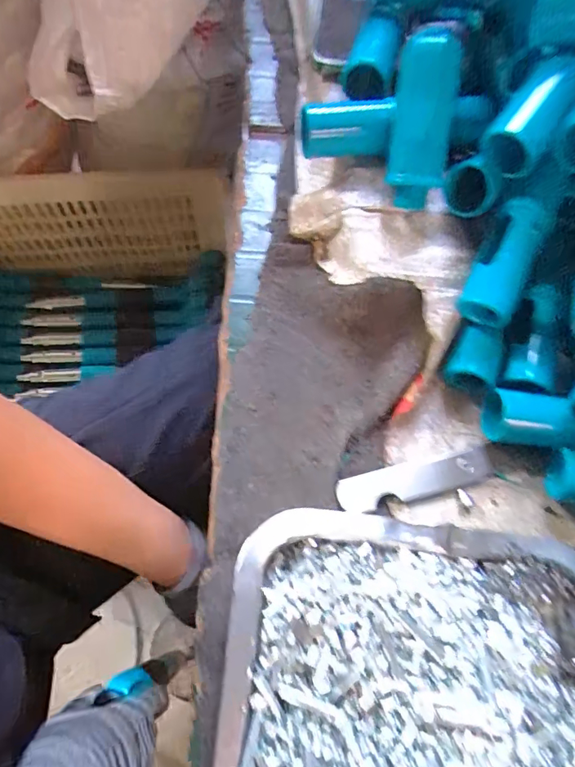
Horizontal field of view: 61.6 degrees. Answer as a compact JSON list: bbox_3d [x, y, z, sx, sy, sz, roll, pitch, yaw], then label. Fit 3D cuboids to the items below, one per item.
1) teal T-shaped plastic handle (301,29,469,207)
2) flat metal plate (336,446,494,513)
[{"bbox_3d":[0.052,-0.156,0.288,0.089,0.085,0.034,21,26,27],"label":"teal T-shaped plastic handle"},{"bbox_3d":[0.074,0.055,0.275,0.093,0.004,0.020,-12,70,-8],"label":"flat metal plate"}]

